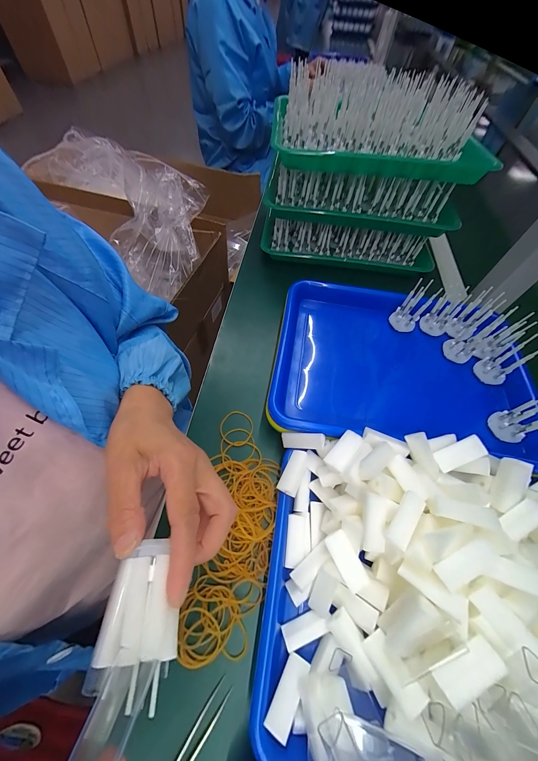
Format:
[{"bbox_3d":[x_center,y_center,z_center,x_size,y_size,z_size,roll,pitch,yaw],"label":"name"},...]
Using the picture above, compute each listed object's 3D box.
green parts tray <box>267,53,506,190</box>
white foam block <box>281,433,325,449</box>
[{"bbox_3d":[0.172,-0.394,0.402,0.306,0.078,0.242,7,59,-1],"label":"green parts tray"},{"bbox_3d":[0.039,0.066,0.290,0.048,0.010,0.019,-3,94,22],"label":"white foam block"}]

